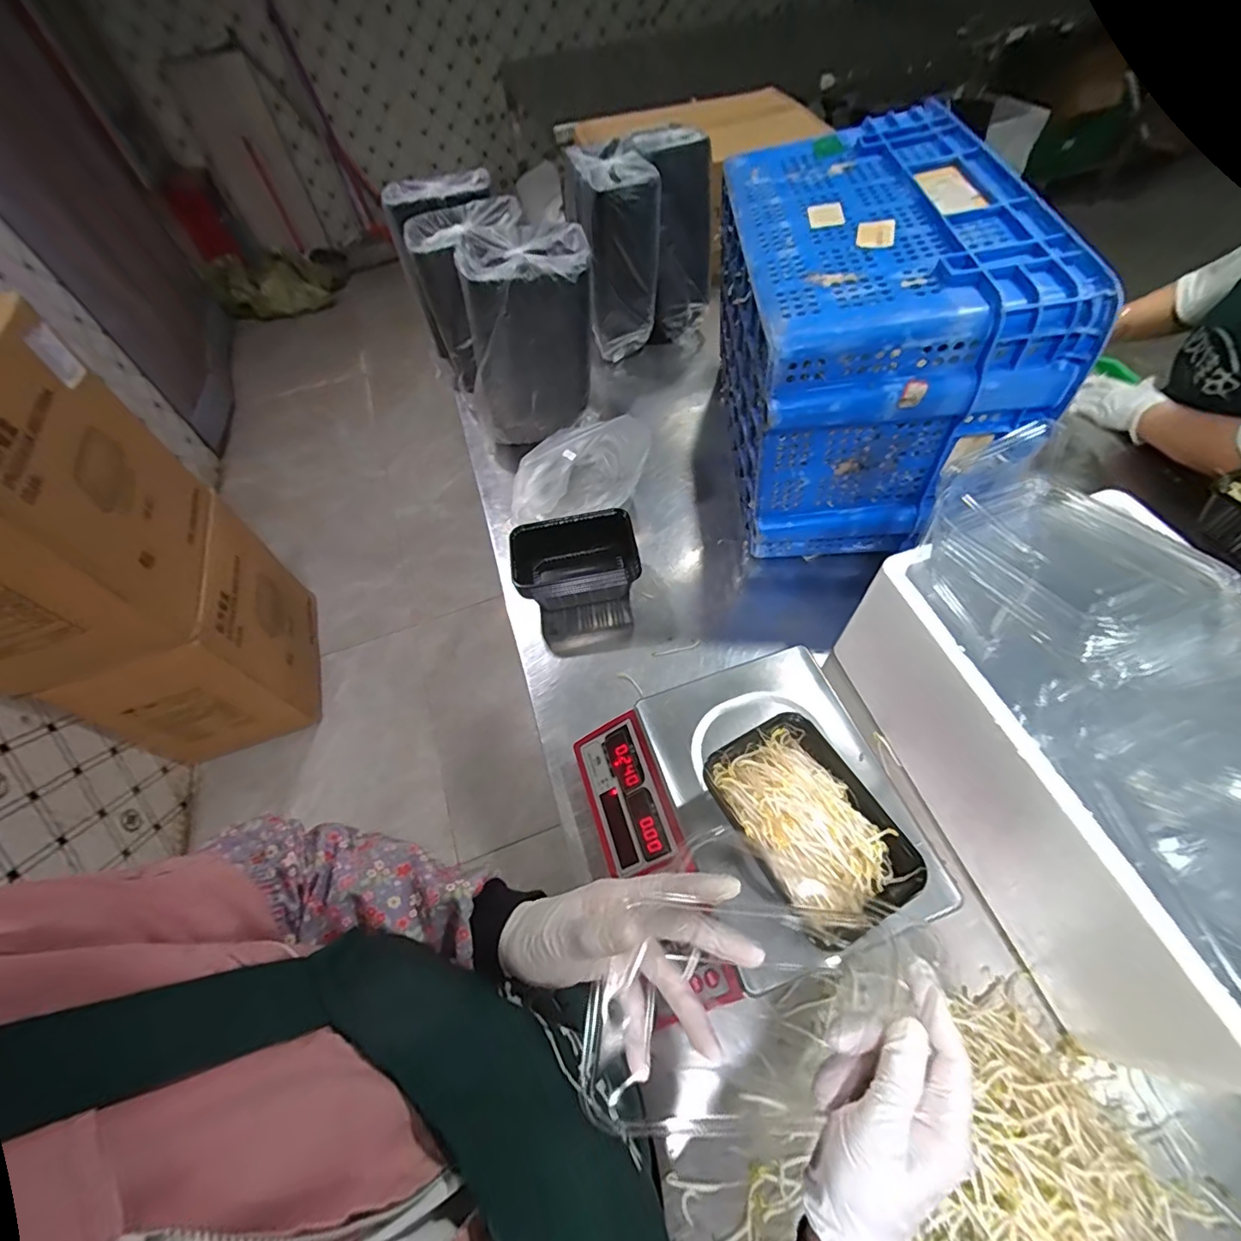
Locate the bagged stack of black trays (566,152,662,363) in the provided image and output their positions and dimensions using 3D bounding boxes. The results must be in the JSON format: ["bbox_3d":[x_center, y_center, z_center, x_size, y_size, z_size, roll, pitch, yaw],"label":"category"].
[{"bbox_3d":[-0.006,-0.708,1.041,0.158,0.304,0.128,-12,57,-4],"label":"bagged stack of black trays"}]

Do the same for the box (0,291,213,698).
[{"bbox_3d":[-1.182,-0.219,1.023,0.380,0.555,0.507,-17,57,-6],"label":"box"}]

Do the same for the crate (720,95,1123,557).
[{"bbox_3d":[0.319,-0.409,0.764,0.309,0.351,0.514,-2,57,3],"label":"crate"}]

